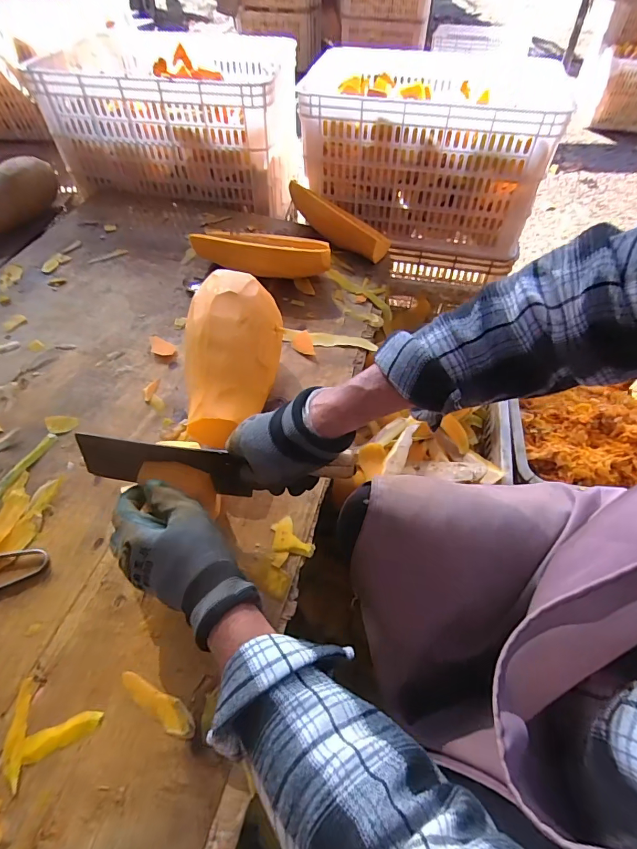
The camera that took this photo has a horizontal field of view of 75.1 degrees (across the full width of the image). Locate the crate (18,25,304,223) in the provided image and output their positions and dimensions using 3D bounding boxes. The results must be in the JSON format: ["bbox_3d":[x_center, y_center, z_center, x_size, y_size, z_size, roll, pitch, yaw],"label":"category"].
[{"bbox_3d":[-0.317,-0.703,0.959,0.515,0.221,0.332,3,52,1],"label":"crate"}]

